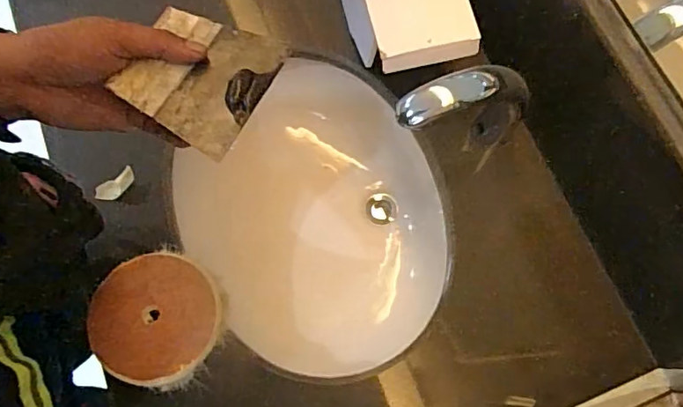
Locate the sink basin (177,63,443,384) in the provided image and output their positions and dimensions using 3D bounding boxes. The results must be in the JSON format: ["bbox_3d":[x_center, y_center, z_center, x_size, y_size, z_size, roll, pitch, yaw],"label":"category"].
[{"bbox_3d":[-0.026,0.033,0.793,0.382,0.154,0.406,0,72,-1],"label":"sink basin"}]

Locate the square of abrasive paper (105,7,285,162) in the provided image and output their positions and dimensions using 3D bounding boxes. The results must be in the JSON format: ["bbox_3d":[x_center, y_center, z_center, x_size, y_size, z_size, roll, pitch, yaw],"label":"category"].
[{"bbox_3d":[-0.101,-0.092,0.378,0.093,0.007,0.105,23,66,3],"label":"square of abrasive paper"}]

